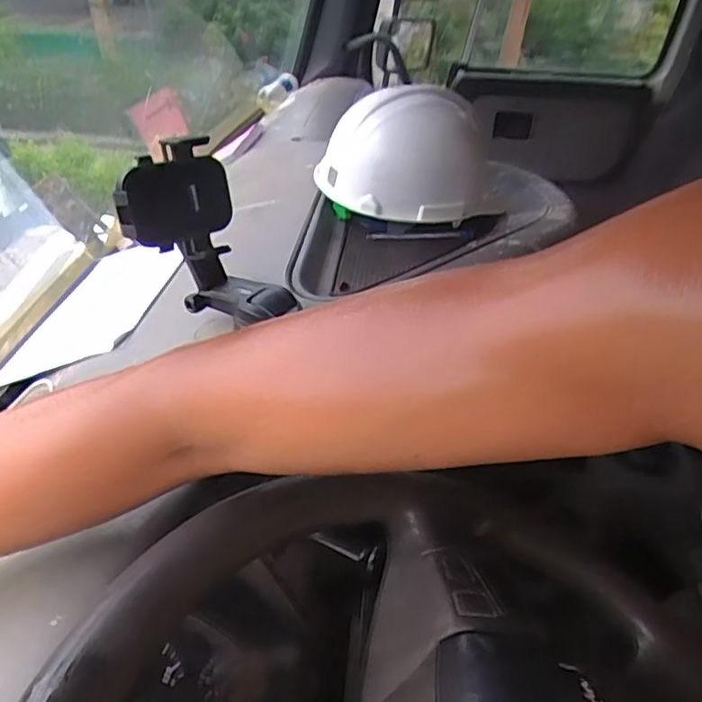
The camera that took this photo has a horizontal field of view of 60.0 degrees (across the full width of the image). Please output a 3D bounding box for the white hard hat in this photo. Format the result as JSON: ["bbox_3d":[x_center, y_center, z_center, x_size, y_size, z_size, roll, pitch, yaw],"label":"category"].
[{"bbox_3d":[0.070,-0.266,0.825,0.222,0.162,0.215,9,37,9],"label":"white hard hat"}]

